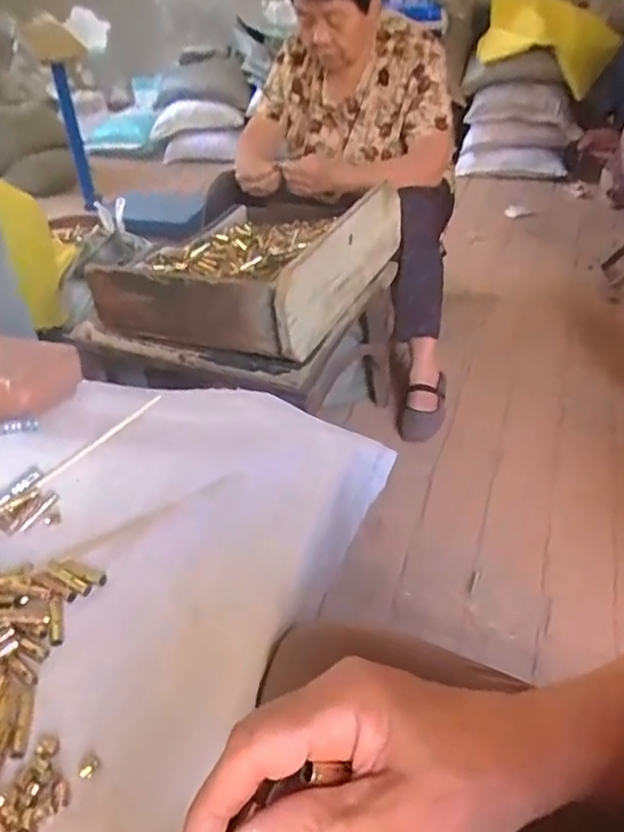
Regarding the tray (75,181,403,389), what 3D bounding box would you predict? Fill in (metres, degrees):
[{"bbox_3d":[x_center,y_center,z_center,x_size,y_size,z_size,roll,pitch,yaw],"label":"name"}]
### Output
[{"bbox_3d":[-0.106,-0.267,1.141,0.393,0.182,0.484,13,40,20],"label":"tray"}]

